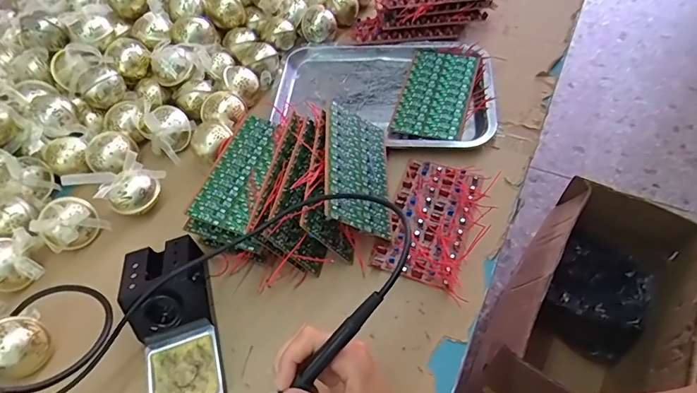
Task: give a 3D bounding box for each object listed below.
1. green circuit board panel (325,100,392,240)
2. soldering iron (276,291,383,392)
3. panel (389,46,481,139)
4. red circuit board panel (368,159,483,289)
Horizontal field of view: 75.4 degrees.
[{"bbox_3d":[0.013,-0.033,0.517,0.093,0.008,0.155,25,50,-32],"label":"green circuit board panel"},{"bbox_3d":[-0.037,0.145,0.347,0.198,0.014,0.022,-52,57,16],"label":"soldering iron"},{"bbox_3d":[0.122,-0.149,0.630,0.093,0.015,0.166,12,56,14],"label":"panel"},{"bbox_3d":[0.092,0.025,0.521,0.089,0.017,0.150,16,57,17],"label":"red circuit board panel"}]

